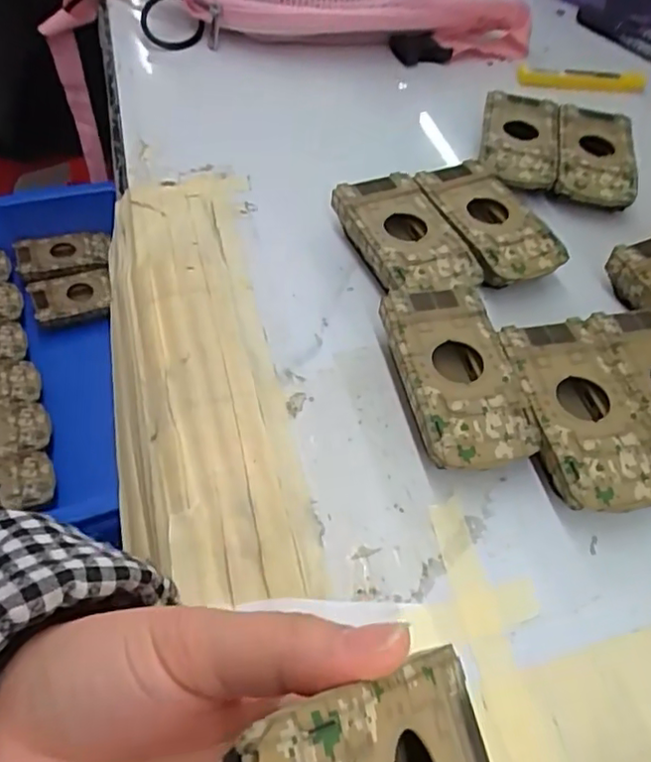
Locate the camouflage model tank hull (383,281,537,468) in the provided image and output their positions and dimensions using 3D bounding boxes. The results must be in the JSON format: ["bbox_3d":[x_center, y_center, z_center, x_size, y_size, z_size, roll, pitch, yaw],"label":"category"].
[{"bbox_3d":[0.060,-0.001,0.296,0.050,0.023,0.095,-6,53,-12],"label":"camouflage model tank hull"}]

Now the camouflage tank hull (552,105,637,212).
[{"bbox_3d":[0.180,-0.149,0.417,0.052,0.015,0.091,12,56,7],"label":"camouflage tank hull"}]

